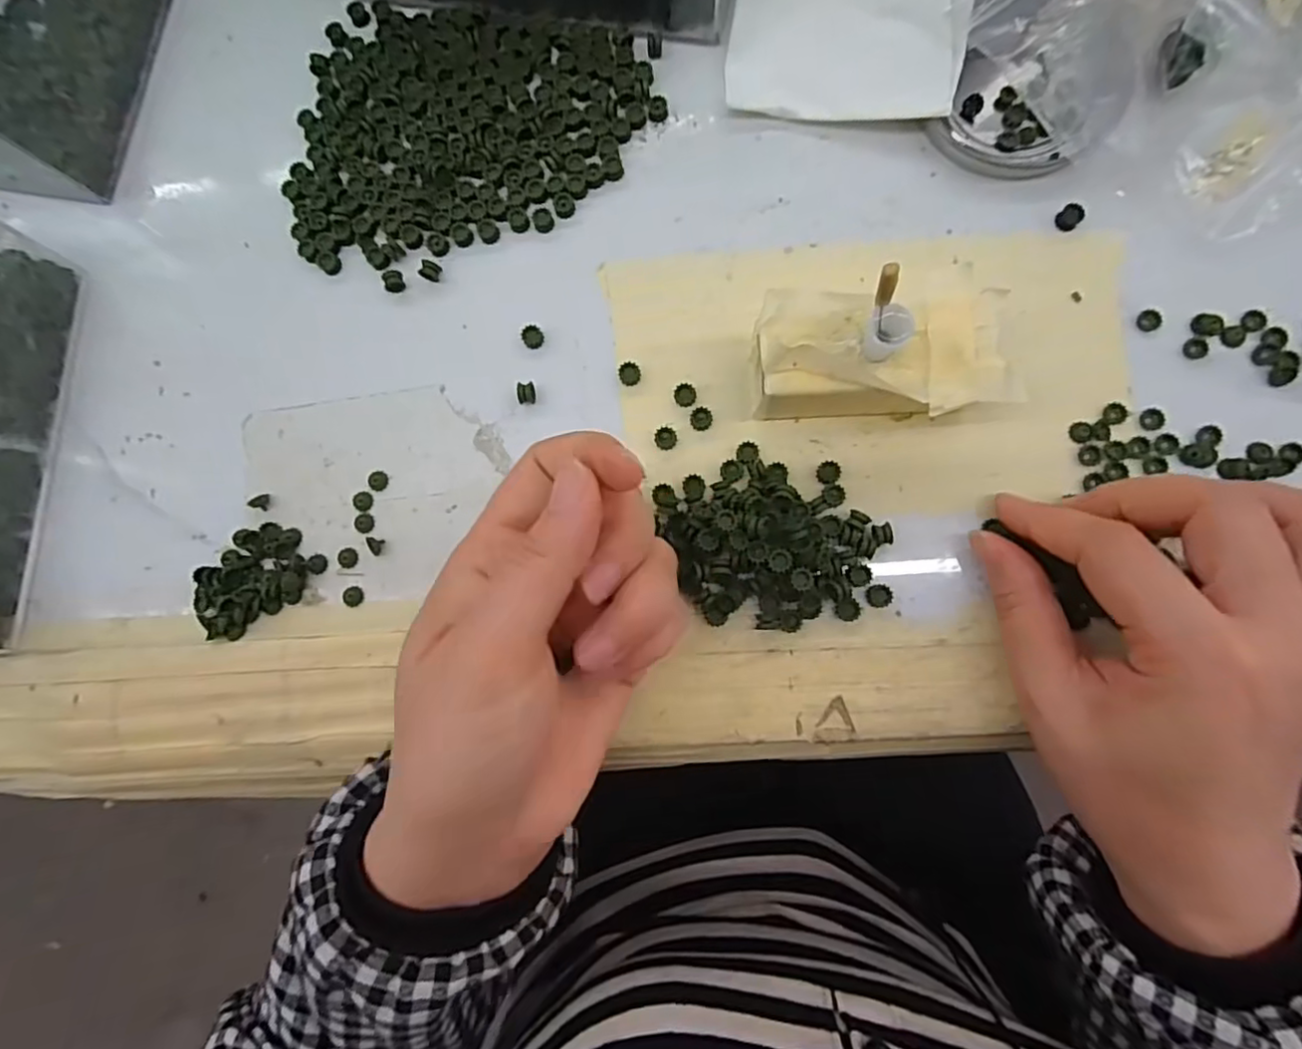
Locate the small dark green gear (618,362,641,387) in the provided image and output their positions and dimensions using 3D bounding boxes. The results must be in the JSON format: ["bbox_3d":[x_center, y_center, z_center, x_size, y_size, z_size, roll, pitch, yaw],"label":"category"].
[{"bbox_3d":[-0.008,-0.061,0.249,0.008,0.006,0.008,0,85,5],"label":"small dark green gear"}]

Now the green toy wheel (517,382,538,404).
[{"bbox_3d":[-0.051,-0.054,0.252,0.007,0.009,0.009,-9,84,4],"label":"green toy wheel"}]

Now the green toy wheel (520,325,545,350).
[{"bbox_3d":[-0.049,-0.077,0.255,0.009,0.006,0.008,-32,83,1],"label":"green toy wheel"}]

